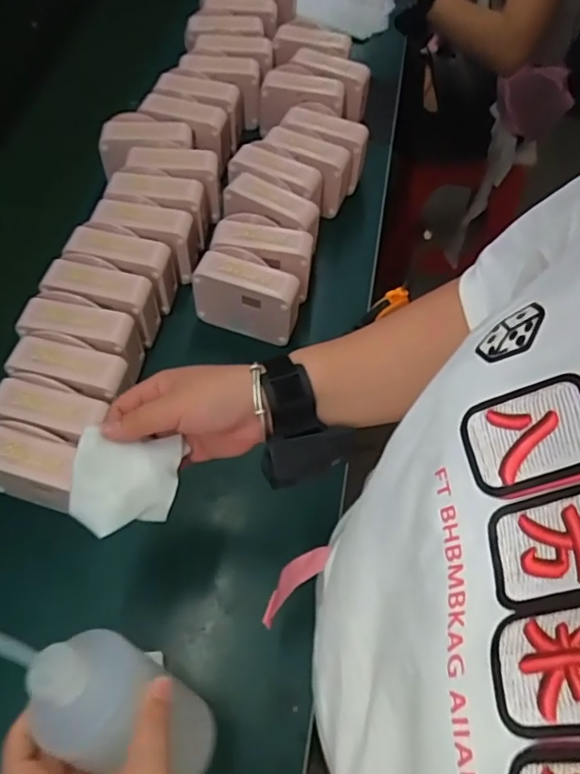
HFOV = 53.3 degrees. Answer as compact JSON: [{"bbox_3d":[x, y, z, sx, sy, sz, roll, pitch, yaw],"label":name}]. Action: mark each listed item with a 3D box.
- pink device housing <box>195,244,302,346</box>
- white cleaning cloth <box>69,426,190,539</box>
[{"bbox_3d":[-0.052,-0.116,0.732,0.135,0.092,0.065,18,62,8],"label":"pink device housing"},{"bbox_3d":[-0.120,0.070,0.423,0.074,0.009,0.072,12,73,-22],"label":"white cleaning cloth"}]

